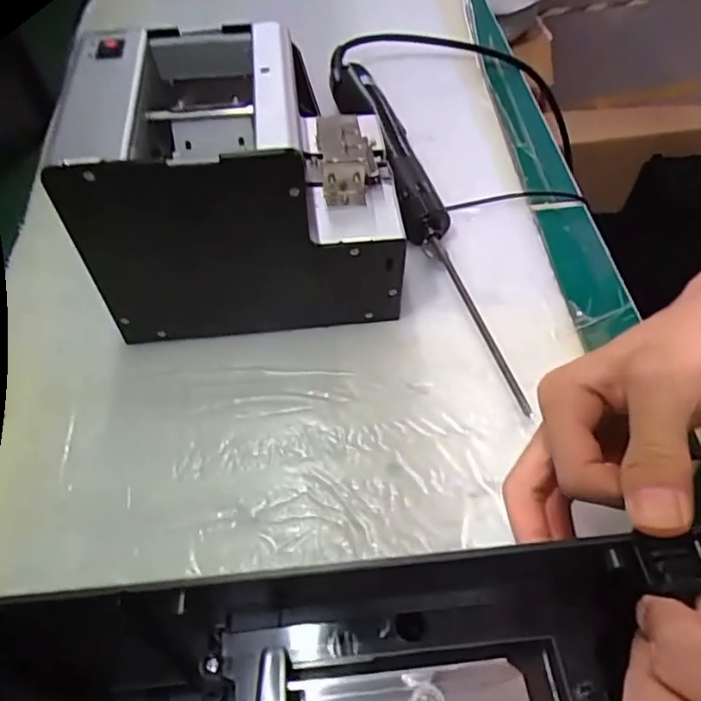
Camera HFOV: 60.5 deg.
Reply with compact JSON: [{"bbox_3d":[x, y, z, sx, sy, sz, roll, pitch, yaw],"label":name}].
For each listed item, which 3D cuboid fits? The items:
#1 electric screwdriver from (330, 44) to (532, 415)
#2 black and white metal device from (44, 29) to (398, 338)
[{"bbox_3d":[0.043,-0.117,0.447,0.031,0.052,0.373,-15,54,-7],"label":"electric screwdriver"},{"bbox_3d":[-0.065,-0.097,0.375,0.188,0.151,0.134,-3,53,2],"label":"black and white metal device"}]

